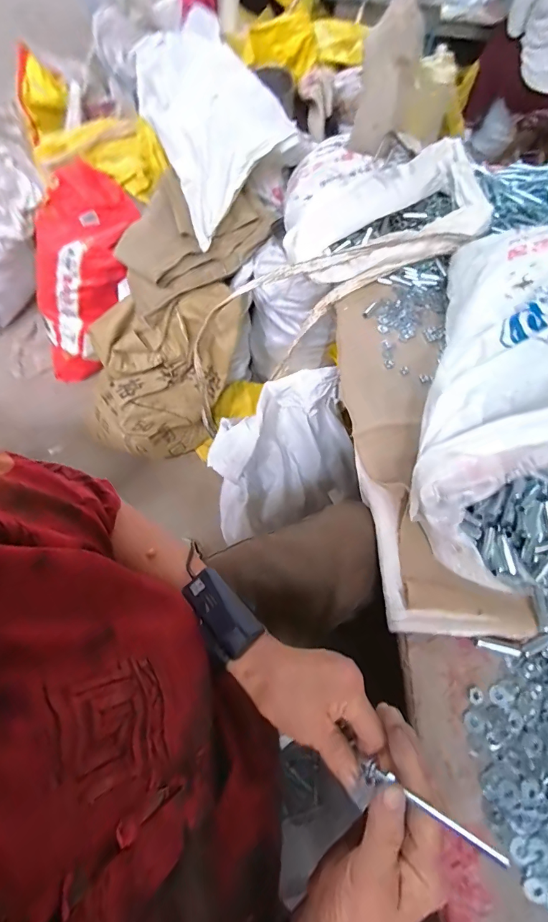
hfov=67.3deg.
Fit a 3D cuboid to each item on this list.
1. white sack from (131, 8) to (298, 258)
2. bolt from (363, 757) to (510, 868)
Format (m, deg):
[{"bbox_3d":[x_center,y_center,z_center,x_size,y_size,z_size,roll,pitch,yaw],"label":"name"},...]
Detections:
[{"bbox_3d":[-0.188,-0.874,1.021,0.256,0.198,0.671,-17,62,-13],"label":"white sack"},{"bbox_3d":[0.104,0.238,0.280,0.102,0.011,0.011,1,48,46],"label":"bolt"}]

